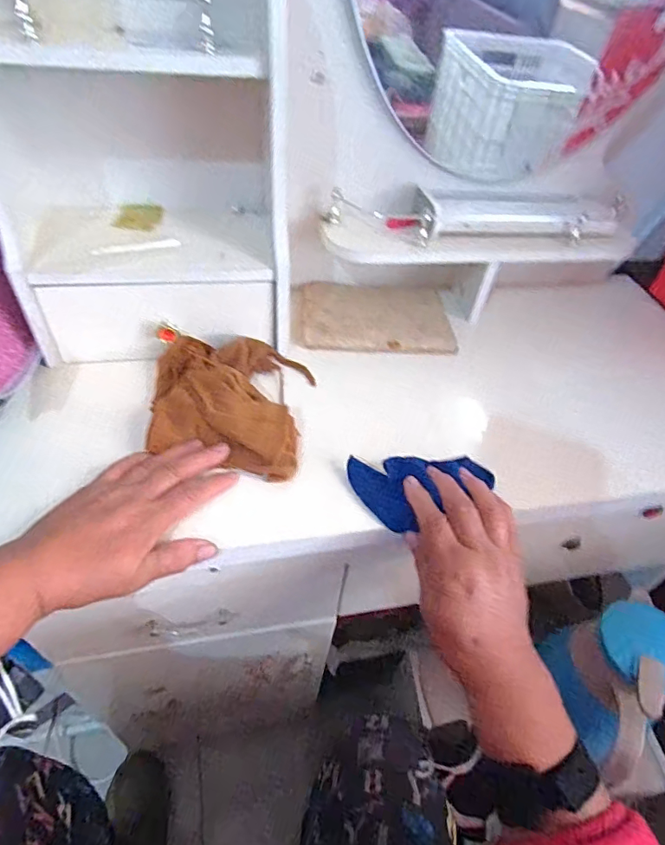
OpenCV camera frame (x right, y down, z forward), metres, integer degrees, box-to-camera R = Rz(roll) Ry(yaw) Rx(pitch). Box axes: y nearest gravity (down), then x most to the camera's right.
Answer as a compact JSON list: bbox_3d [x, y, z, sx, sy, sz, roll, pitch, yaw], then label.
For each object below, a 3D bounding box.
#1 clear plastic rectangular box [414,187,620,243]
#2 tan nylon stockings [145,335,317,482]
[{"bbox_3d":[0.213,-0.244,0.574,0.225,0.032,0.061,-1,47,-7],"label":"clear plastic rectangular box"},{"bbox_3d":[-0.101,-0.028,0.478,0.150,0.032,0.165,7,46,0],"label":"tan nylon stockings"}]

